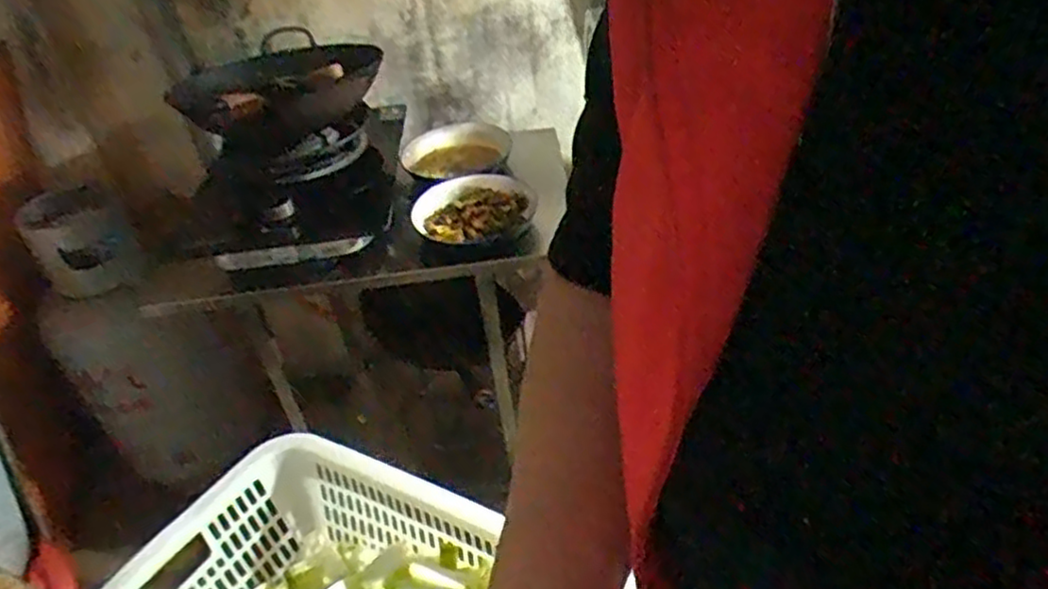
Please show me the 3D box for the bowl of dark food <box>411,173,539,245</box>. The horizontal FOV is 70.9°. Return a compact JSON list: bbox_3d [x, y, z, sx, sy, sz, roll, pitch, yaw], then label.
[{"bbox_3d":[-0.077,-0.141,1.202,0.170,0.060,0.173,-5,37,4],"label":"bowl of dark food"}]

